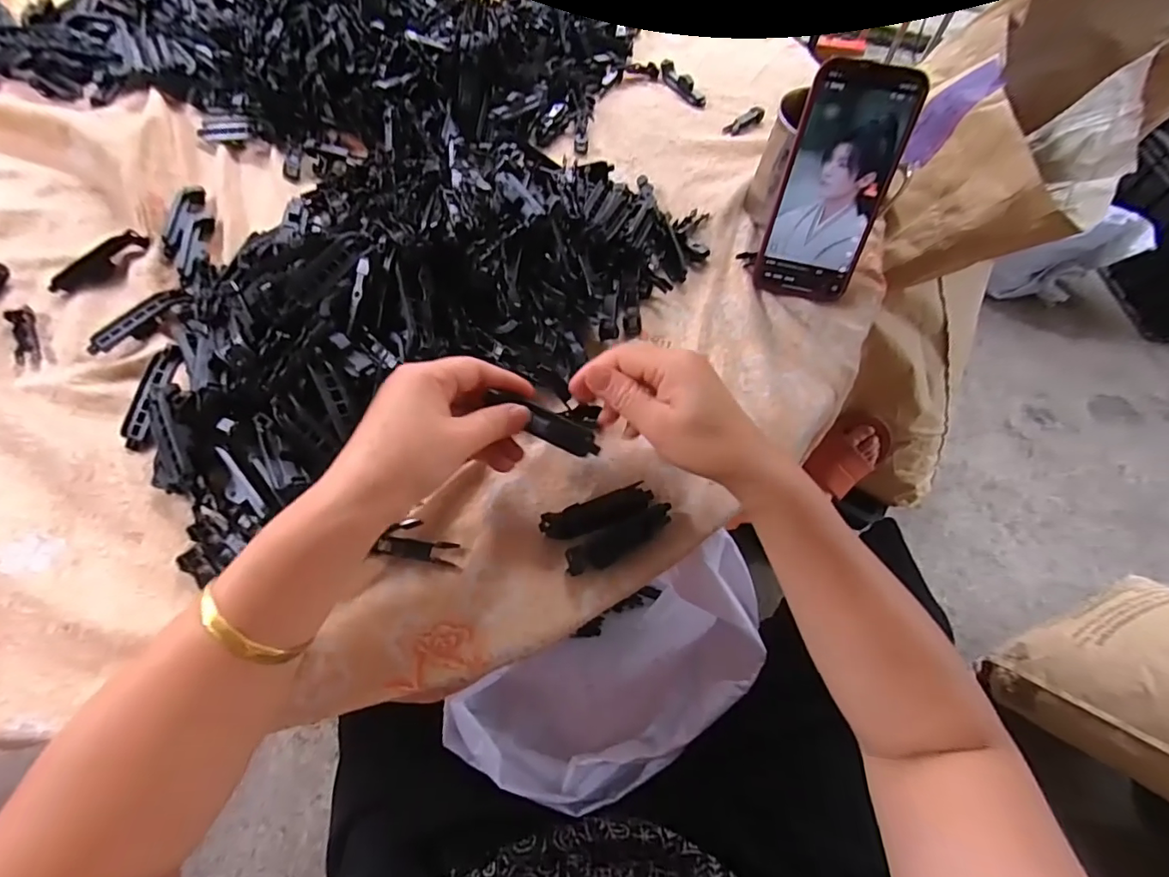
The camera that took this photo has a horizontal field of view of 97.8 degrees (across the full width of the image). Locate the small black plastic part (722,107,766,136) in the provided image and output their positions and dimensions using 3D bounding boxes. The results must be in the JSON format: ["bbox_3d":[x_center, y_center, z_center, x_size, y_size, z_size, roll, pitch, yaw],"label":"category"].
[{"bbox_3d":[0.168,-0.332,0.533,0.047,0.012,0.018,-36,70,-18],"label":"small black plastic part"}]

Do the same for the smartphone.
[{"bbox_3d":[0.189,-0.189,0.386,0.076,0.159,0.005,14,32,8],"label":"smartphone"}]

